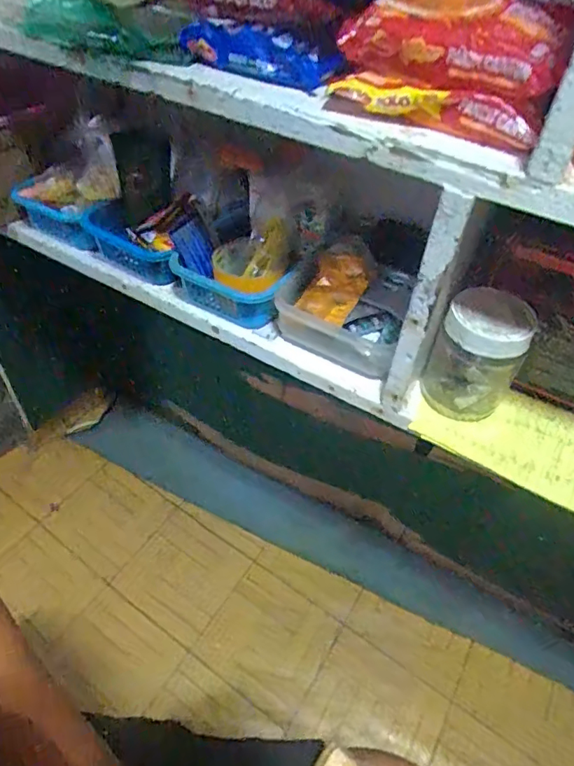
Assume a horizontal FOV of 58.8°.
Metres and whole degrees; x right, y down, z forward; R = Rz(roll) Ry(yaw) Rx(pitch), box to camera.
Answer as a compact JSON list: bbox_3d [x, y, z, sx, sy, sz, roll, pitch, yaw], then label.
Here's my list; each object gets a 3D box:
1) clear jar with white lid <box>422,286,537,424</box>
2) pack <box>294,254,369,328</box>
[{"bbox_3d":[0.169,-0.024,0.455,0.072,0.107,0.068,2,46,-2],"label":"clear jar with white lid"},{"bbox_3d":[0.049,-0.098,0.525,0.061,0.027,0.094,20,48,15],"label":"pack"}]

